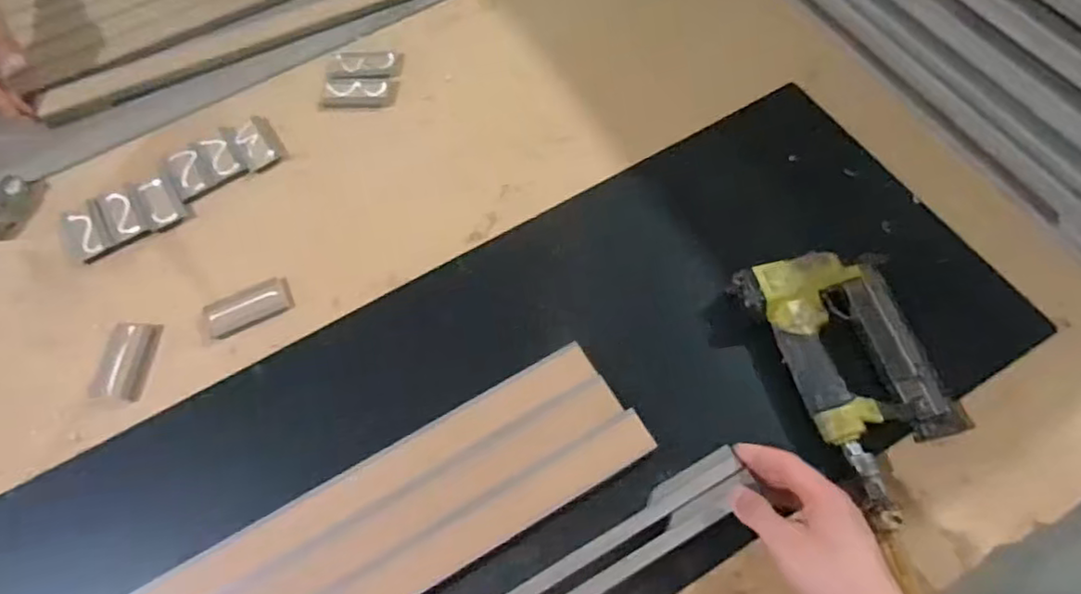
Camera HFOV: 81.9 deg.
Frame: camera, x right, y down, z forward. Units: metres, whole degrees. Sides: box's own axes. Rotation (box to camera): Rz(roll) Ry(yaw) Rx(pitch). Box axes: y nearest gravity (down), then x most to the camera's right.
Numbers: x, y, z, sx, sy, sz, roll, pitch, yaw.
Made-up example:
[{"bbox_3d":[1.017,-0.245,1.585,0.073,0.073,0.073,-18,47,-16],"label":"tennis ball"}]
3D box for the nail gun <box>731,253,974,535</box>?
[{"bbox_3d":[0.287,0.064,0.557,0.128,0.043,0.231,-21,64,-8],"label":"nail gun"}]

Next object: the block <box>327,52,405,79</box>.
[{"bbox_3d":[-0.218,-0.290,0.780,0.090,0.007,0.041,1,63,3],"label":"block"}]

